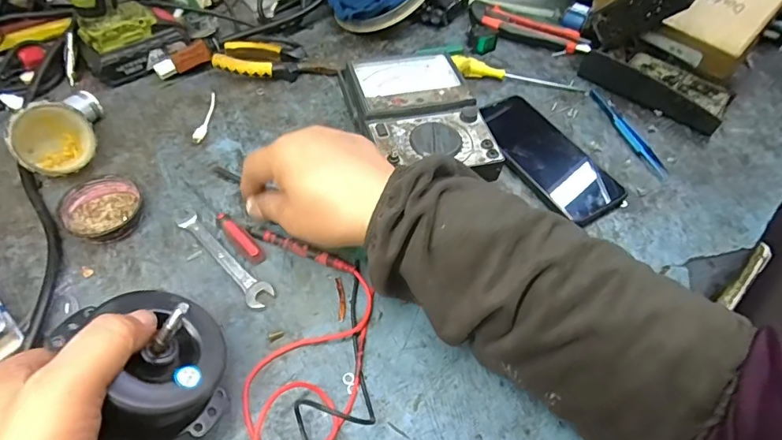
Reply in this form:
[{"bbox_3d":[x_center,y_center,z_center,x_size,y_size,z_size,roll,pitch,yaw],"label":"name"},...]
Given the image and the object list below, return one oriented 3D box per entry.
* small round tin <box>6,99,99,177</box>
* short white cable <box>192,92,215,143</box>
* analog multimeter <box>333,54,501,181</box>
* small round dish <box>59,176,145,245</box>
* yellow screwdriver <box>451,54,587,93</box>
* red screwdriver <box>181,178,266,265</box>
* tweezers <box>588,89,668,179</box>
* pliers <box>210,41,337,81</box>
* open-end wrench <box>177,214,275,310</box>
[{"bbox_3d":[-0.290,-0.071,0.393,0.060,0.058,0.027,-21,37,-34],"label":"small round tin"},{"bbox_3d":[-0.189,-0.105,0.468,0.011,0.004,0.072,0,54,-4],"label":"short white cable"},{"bbox_3d":[0.023,-0.097,0.451,0.114,0.049,0.168,-10,56,-11],"label":"analog multimeter"},{"bbox_3d":[-0.241,-0.008,0.385,0.058,0.017,0.063,2,54,-3],"label":"small round dish"},{"bbox_3d":[0.148,-0.172,0.531,0.154,0.017,0.025,8,54,1],"label":"yellow screwdriver"},{"bbox_3d":[-0.147,-0.005,0.392,0.016,0.014,0.116,-37,64,-26],"label":"red screwdriver"},{"bbox_3d":[0.253,-0.096,0.492,0.017,0.005,0.134,-10,56,-11],"label":"tweezers"},{"bbox_3d":[-0.129,-0.177,0.514,0.127,0.024,0.045,-3,54,-6],"label":"pliers"},{"bbox_3d":[-0.137,0.031,0.372,0.113,0.008,0.022,37,60,21],"label":"open-end wrench"}]

